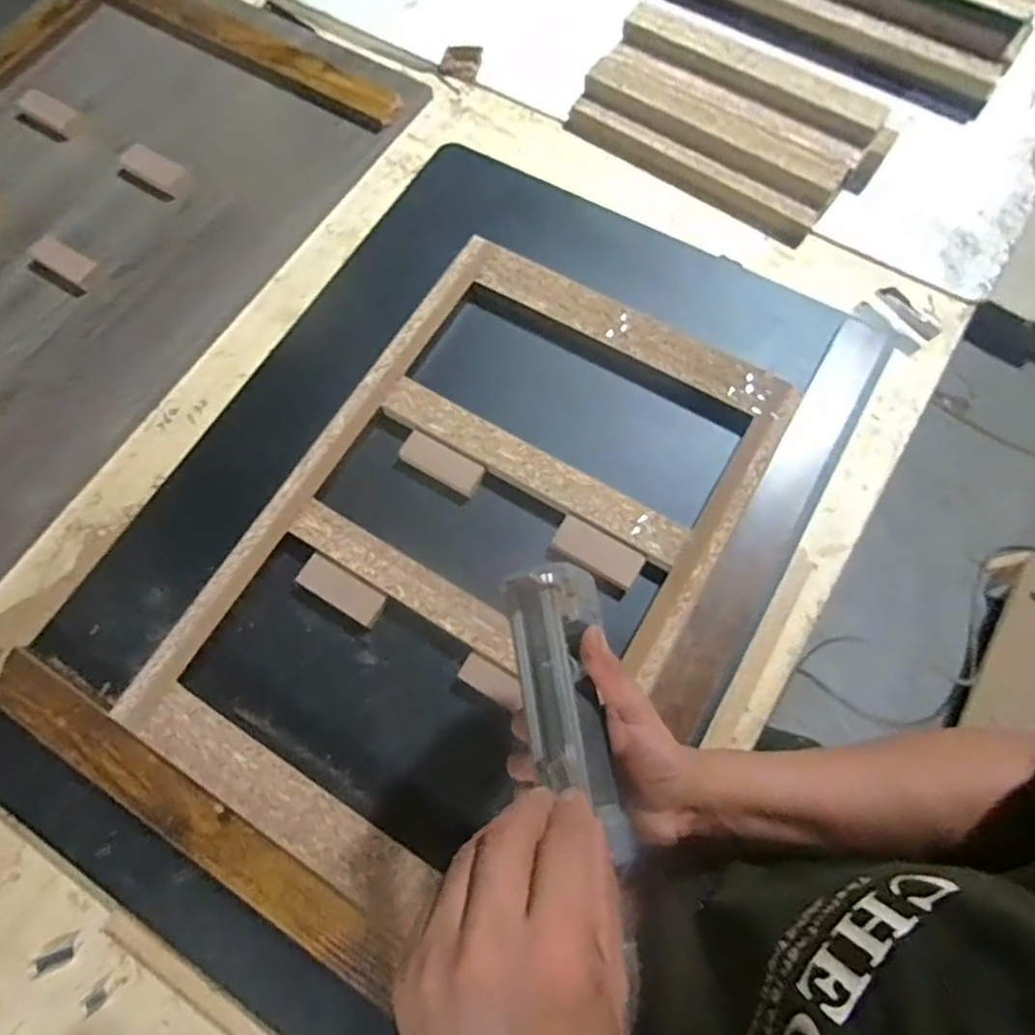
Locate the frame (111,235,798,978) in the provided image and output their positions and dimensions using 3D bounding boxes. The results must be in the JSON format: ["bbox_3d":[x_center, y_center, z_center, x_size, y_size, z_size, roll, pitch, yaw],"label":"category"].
[{"bbox_3d":[-0.033,0.029,0.563,0.381,0.041,0.568,30,75,11],"label":"frame"}]

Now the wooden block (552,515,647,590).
[{"bbox_3d":[0.071,0.031,0.553,0.078,0.011,0.034,29,75,11],"label":"wooden block"}]

